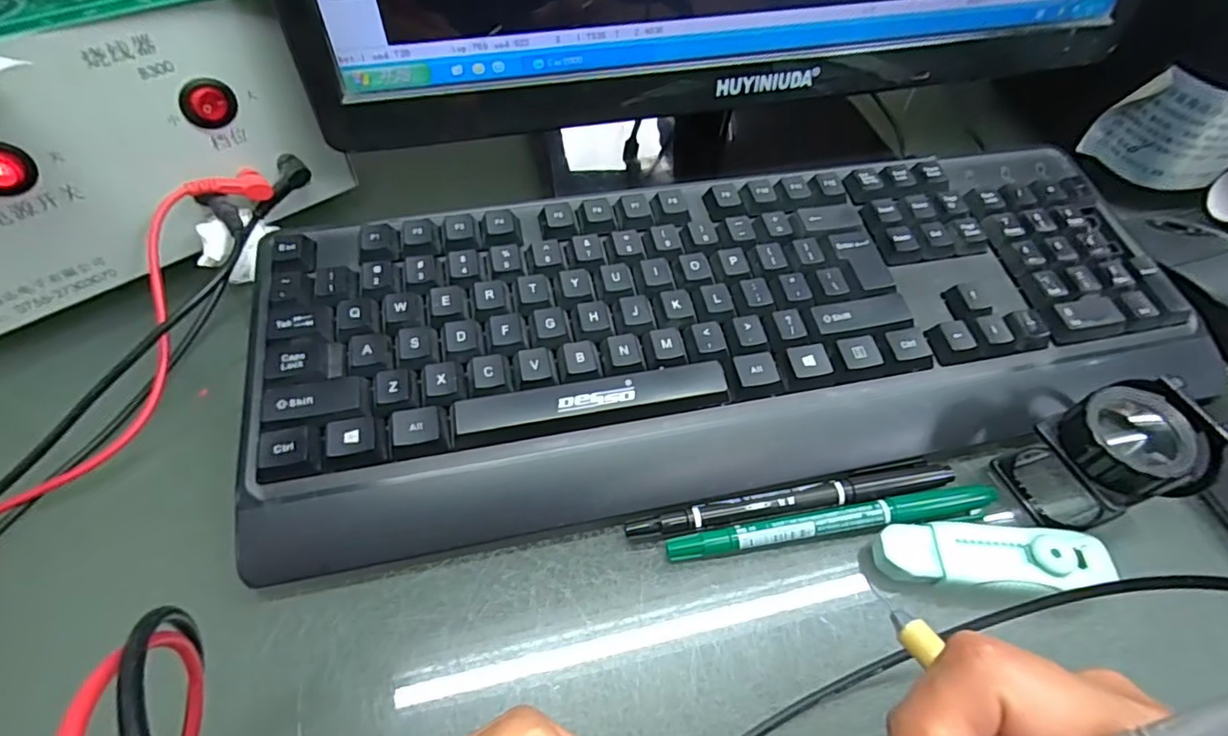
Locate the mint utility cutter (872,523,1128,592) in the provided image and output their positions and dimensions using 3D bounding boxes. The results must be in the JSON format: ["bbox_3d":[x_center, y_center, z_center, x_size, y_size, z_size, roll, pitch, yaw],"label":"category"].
[{"bbox_3d":[0.148,0.073,0.231,0.086,0.014,0.024,5,55,1],"label":"mint utility cutter"}]

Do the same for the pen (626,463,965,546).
[{"bbox_3d":[0.075,0.057,0.247,0.139,0.009,0.012,-9,56,-9],"label":"pen"}]

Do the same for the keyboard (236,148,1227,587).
[{"bbox_3d":[0.065,-0.021,0.281,0.437,0.042,0.159,-9,56,-9],"label":"keyboard"}]

